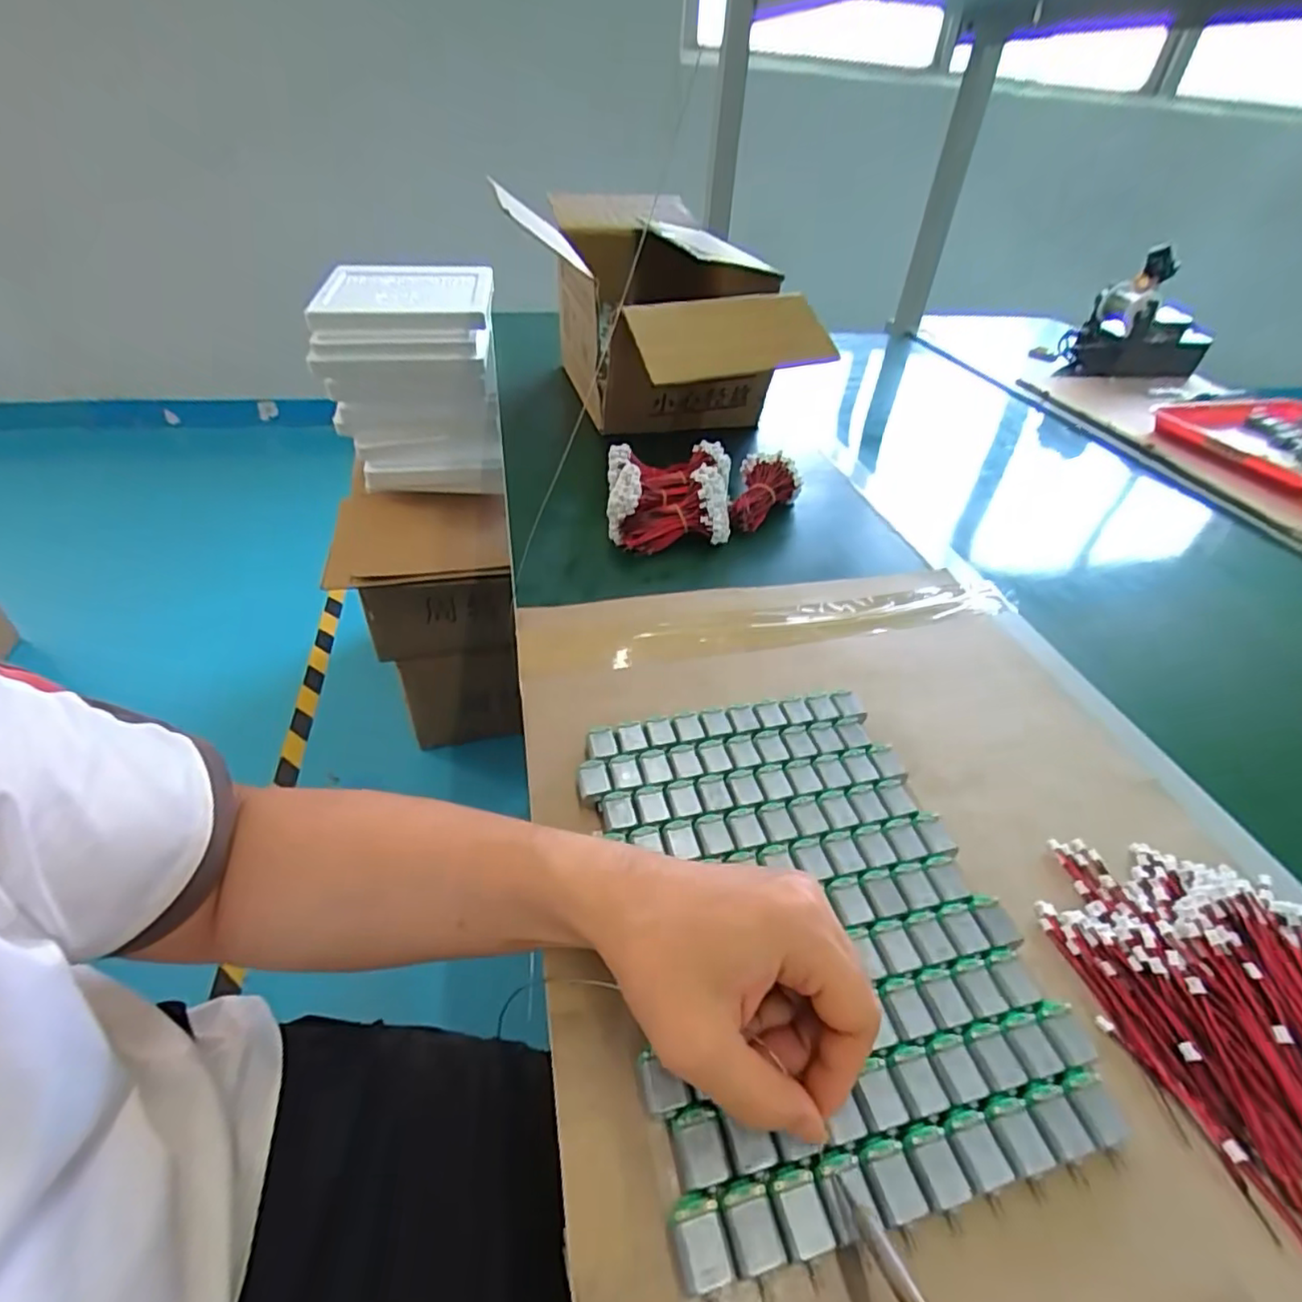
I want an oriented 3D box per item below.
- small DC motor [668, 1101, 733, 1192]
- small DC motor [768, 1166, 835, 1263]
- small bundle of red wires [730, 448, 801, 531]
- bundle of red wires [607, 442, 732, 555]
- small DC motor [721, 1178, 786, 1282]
[{"bbox_3d":[0.020,0.203,0.259,0.020,0.015,0.025,-9,43,-15],"label":"small DC motor"},{"bbox_3d":[0.057,0.218,0.244,0.018,0.014,0.026,-8,43,-13],"label":"small DC motor"},{"bbox_3d":[0.113,-0.156,0.662,0.062,0.054,0.100,19,57,20],"label":"small bundle of red wires"},{"bbox_3d":[0.019,-0.153,0.633,0.124,0.065,0.116,0,41,-3],"label":"bundle of red wires"},{"bbox_3d":[0.037,0.219,0.241,0.019,0.014,0.027,-7,43,-13],"label":"small DC motor"}]

